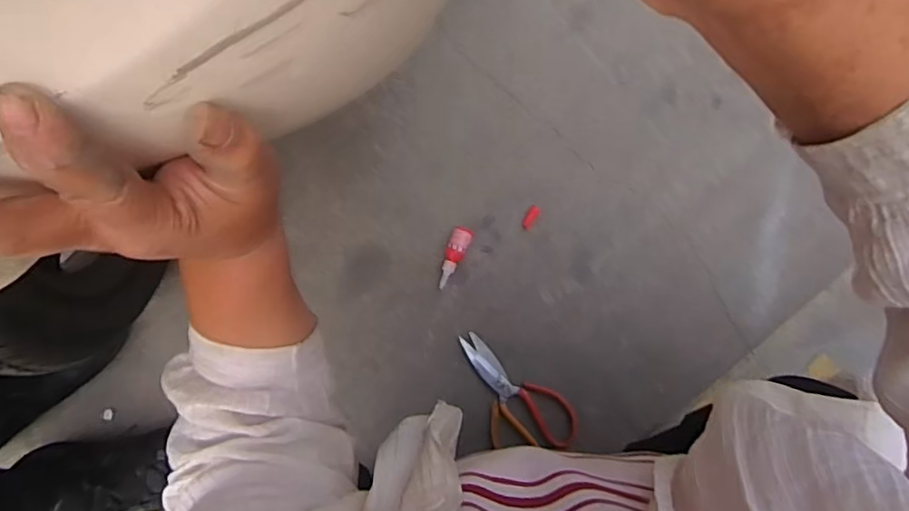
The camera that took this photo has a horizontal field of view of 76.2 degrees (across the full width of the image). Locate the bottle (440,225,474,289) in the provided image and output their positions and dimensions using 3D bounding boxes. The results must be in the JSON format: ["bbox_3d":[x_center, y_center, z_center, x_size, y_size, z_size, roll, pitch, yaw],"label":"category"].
[{"bbox_3d":[-0.001,0.003,0.800,0.029,0.023,0.090,22,86,0],"label":"bottle"}]

